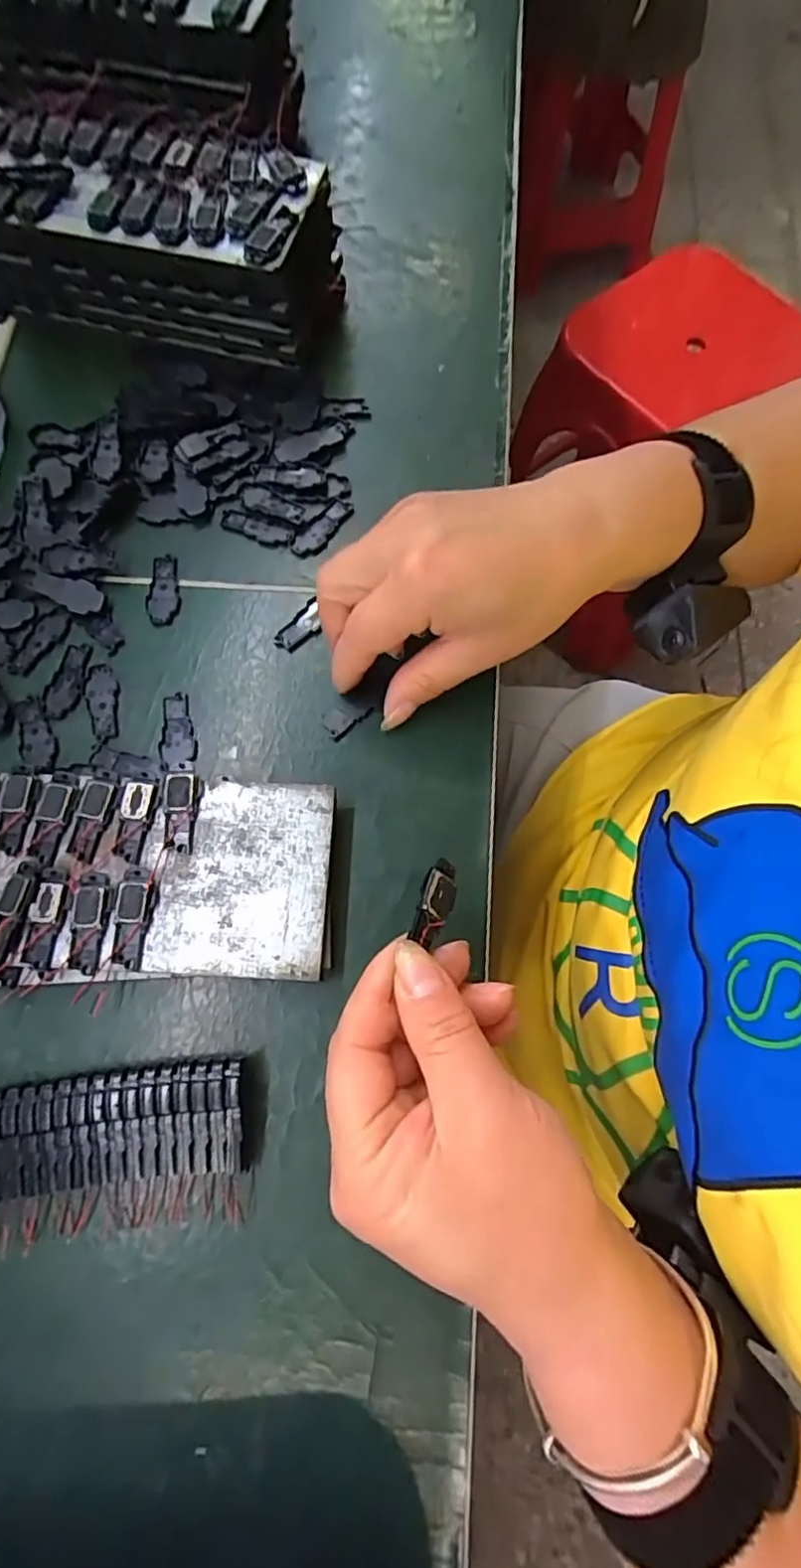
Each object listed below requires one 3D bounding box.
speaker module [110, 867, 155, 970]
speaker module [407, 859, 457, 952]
[{"bbox_3d":[-0.108,0.053,0.244,0.013,0.004,0.039,2,73,1],"label":"speaker module"},{"bbox_3d":[0.013,0.041,0.217,0.012,0.006,0.031,19,60,6],"label":"speaker module"}]

